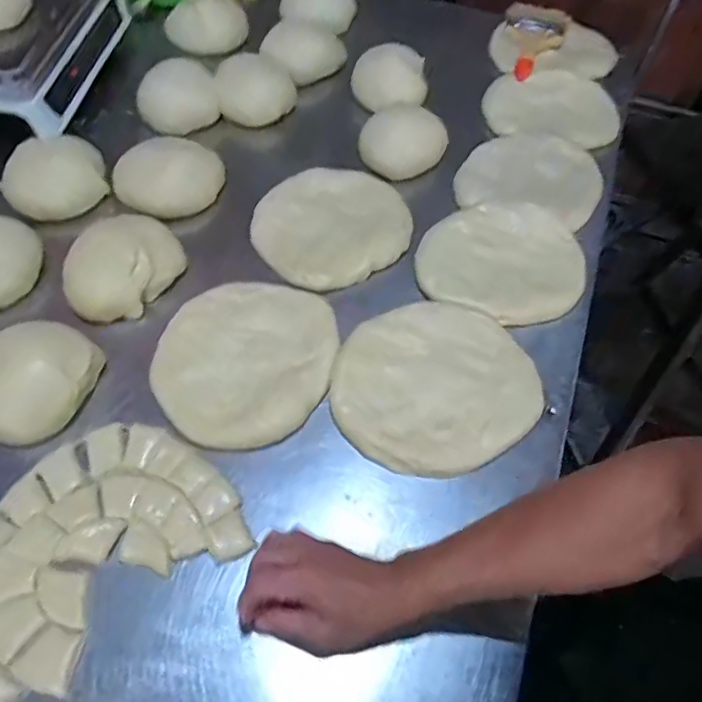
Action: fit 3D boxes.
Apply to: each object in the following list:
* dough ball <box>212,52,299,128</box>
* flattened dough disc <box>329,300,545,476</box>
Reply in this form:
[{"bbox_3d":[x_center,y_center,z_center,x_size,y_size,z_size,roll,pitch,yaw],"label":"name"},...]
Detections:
[{"bbox_3d":[-0.139,-0.383,0.869,0.117,0.062,0.103,-3,56,-5],"label":"dough ball"},{"bbox_3d":[0.087,0.030,0.609,0.214,0.018,0.184,-18,57,-14],"label":"flattened dough disc"}]

